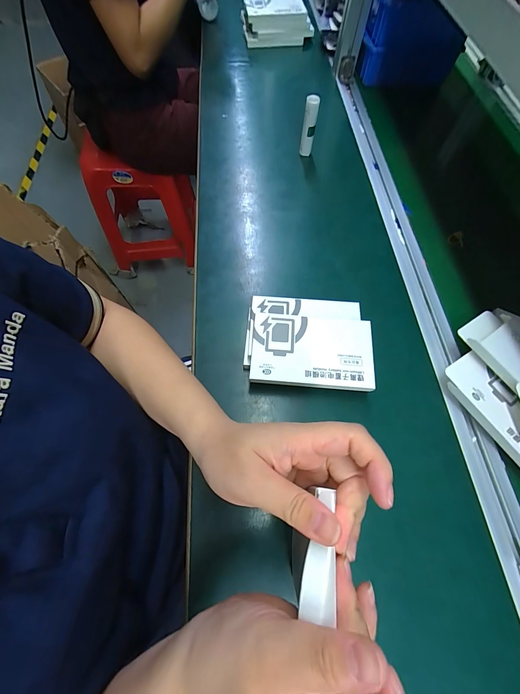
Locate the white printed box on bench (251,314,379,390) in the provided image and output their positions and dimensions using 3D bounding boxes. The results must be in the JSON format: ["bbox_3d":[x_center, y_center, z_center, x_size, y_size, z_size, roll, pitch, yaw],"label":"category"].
[{"bbox_3d":[0.059,0.003,0.316,0.134,0.009,0.084,5,66,0],"label":"white printed box on bench"}]

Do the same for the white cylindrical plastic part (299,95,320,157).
[{"bbox_3d":[0.083,-0.374,0.481,0.022,0.088,0.019,11,66,3],"label":"white cylindrical plastic part"}]

